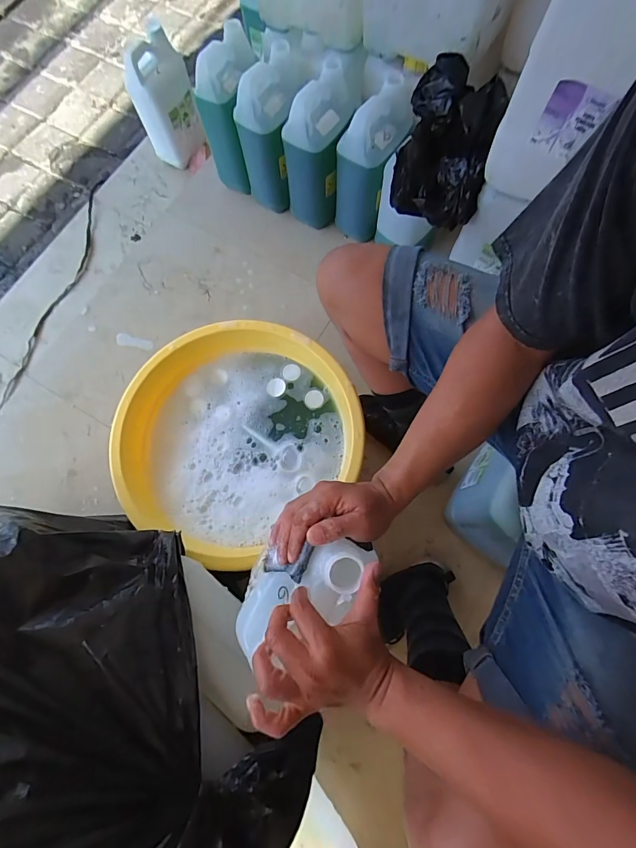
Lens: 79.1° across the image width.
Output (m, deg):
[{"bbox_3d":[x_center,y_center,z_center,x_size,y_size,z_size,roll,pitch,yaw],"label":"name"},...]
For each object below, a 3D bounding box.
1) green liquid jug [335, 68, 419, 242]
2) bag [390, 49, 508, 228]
[{"bbox_3d":[0.134,-0.620,0.941,0.124,0.314,0.182,35,78,11],"label":"green liquid jug"},{"bbox_3d":[0.253,-0.546,0.765,0.176,0.164,0.231,16,76,6],"label":"bag"}]

